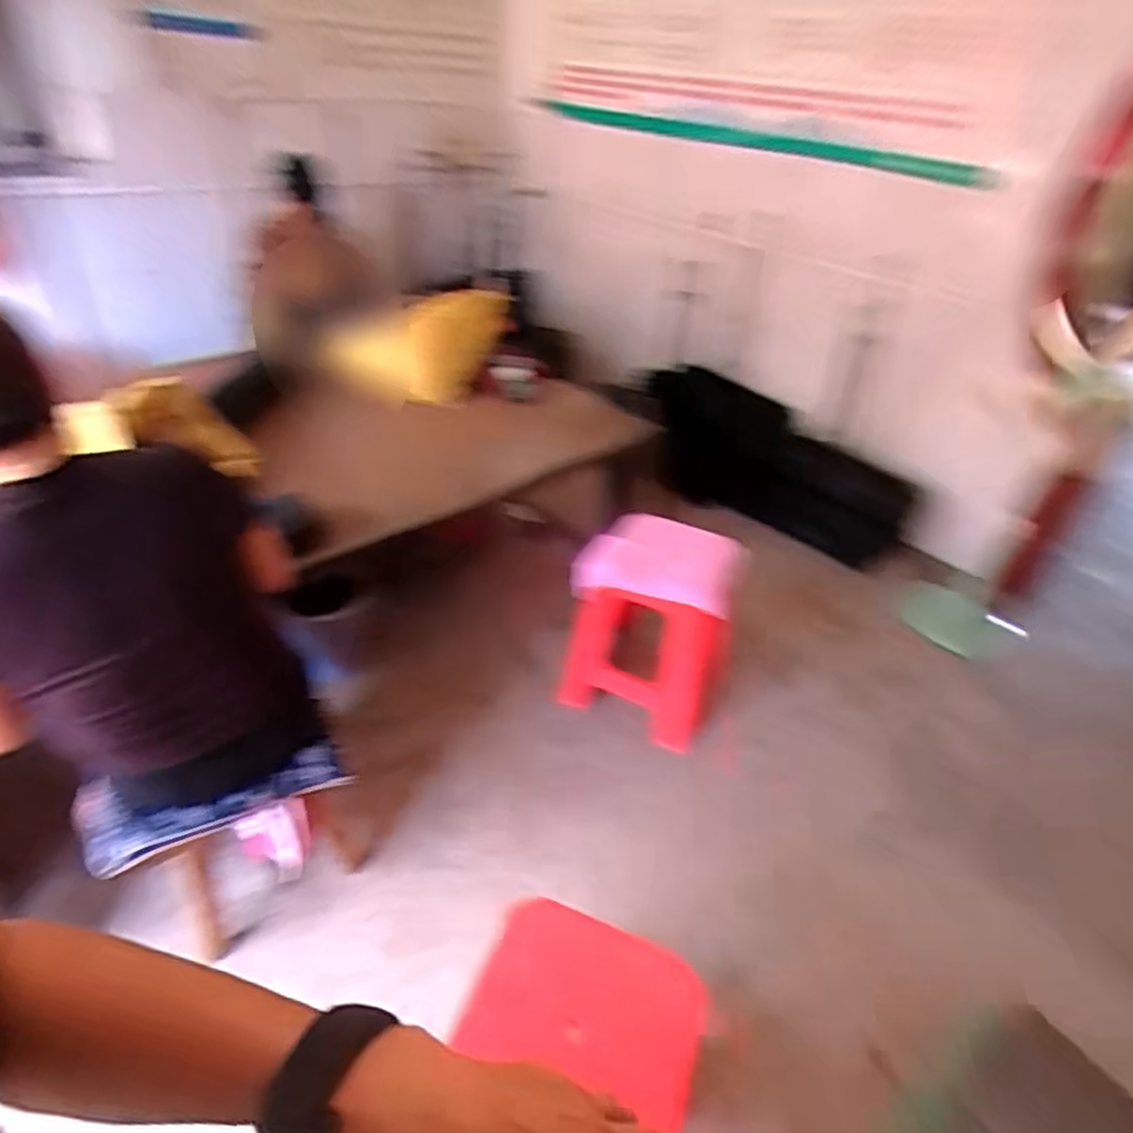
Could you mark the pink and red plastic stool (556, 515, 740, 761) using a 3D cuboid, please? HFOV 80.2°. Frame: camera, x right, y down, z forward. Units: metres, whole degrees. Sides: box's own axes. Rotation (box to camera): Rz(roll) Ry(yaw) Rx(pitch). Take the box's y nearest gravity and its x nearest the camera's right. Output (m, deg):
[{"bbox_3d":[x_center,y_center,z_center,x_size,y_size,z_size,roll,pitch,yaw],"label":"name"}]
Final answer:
[{"bbox_3d":[0.209,0.147,1.725,0.382,0.440,0.368,16,39,14],"label":"pink and red plastic stool"}]

